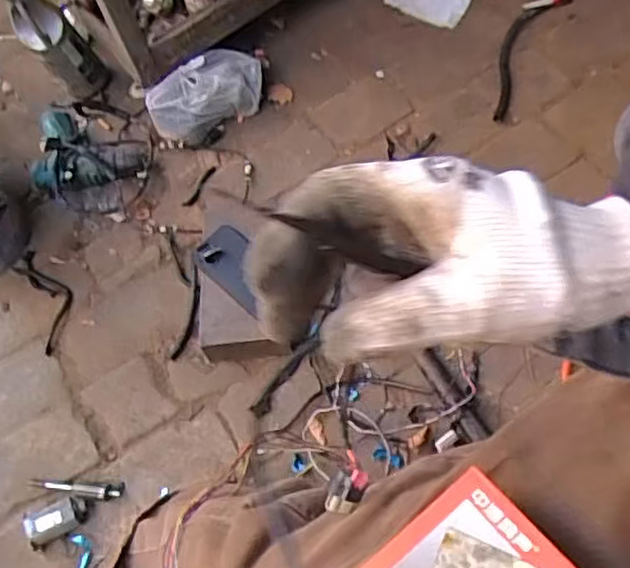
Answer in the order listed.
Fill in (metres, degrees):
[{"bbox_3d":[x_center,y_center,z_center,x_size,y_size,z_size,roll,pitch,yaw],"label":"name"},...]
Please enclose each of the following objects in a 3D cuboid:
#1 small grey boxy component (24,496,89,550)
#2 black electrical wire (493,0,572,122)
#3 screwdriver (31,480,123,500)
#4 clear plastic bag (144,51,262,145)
[{"bbox_3d":[-0.313,0.288,0.842,0.073,0.030,0.043,-24,61,-6],"label":"small grey boxy component"},{"bbox_3d":[0.335,-0.382,1.129,0.062,0.013,0.291,26,67,20],"label":"black electrical wire"},{"bbox_3d":[-0.301,0.254,0.860,0.124,0.017,0.021,2,61,9],"label":"screwdriver"},{"bbox_3d":[-0.169,-0.301,1.112,0.196,0.107,0.072,-36,62,-12],"label":"clear plastic bag"}]

